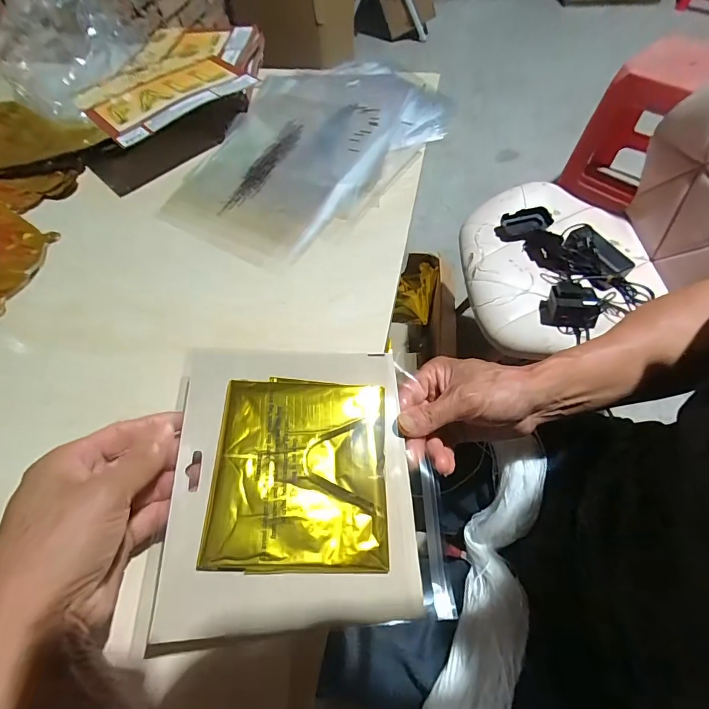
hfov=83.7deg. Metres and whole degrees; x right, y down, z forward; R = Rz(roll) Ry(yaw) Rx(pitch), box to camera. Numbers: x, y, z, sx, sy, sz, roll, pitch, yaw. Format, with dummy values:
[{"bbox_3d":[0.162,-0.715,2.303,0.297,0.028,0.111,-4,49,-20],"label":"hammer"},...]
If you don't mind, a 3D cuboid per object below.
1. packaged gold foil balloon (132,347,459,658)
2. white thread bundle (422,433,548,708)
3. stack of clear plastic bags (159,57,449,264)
[{"bbox_3d":[-0.036,0.082,0.287,0.189,0.019,0.195,0,61,-8],"label":"packaged gold foil balloon"},{"bbox_3d":[0.131,0.220,0.380,0.063,0.061,0.280,19,61,15],"label":"white thread bundle"},{"bbox_3d":[-0.056,-0.275,0.506,0.268,0.018,0.394,29,67,19],"label":"stack of clear plastic bags"}]

